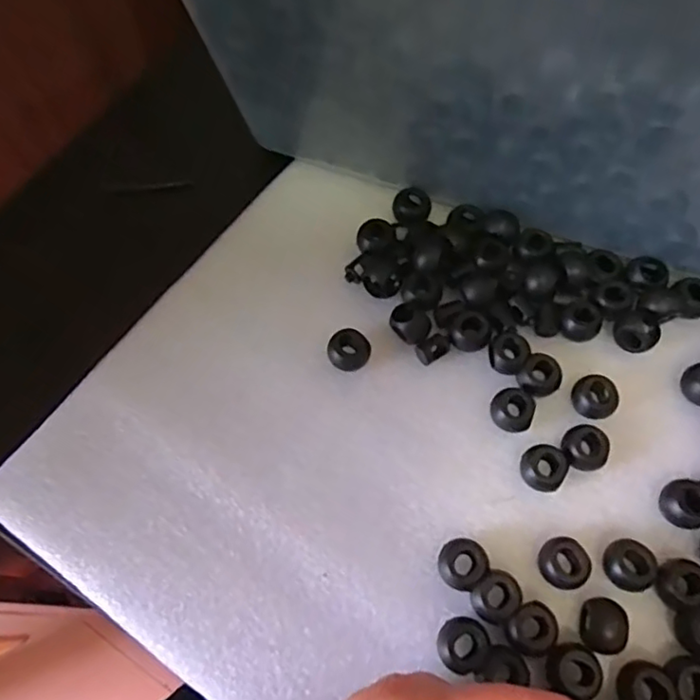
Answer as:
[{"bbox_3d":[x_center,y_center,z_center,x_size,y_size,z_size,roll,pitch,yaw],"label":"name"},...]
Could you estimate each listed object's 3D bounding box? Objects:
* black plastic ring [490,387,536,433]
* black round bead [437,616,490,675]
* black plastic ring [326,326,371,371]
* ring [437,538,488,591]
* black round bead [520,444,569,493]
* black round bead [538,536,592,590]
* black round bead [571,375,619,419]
[{"bbox_3d":[0.071,0.026,0.264,0.018,0.011,0.018,0,66,0],"label":"black plastic ring"},{"bbox_3d":[0.041,0.109,0.224,0.017,0.010,0.019,31,70,13],"label":"black round bead"},{"bbox_3d":[0.000,0.000,0.284,0.019,0.007,0.019,0,66,0],"label":"black plastic ring"},{"bbox_3d":[0.043,0.083,0.235,0.017,0.009,0.018,0,66,0],"label":"ring"},{"bbox_3d":[0.080,0.049,0.252,0.018,0.013,0.018,0,66,0],"label":"black round bead"},{"bbox_3d":[0.083,0.084,0.237,0.018,0.013,0.018,0,66,0],"label":"black round bead"},{"bbox_3d":[0.107,0.021,0.267,0.018,0.013,0.018,0,66,0],"label":"black round bead"}]

